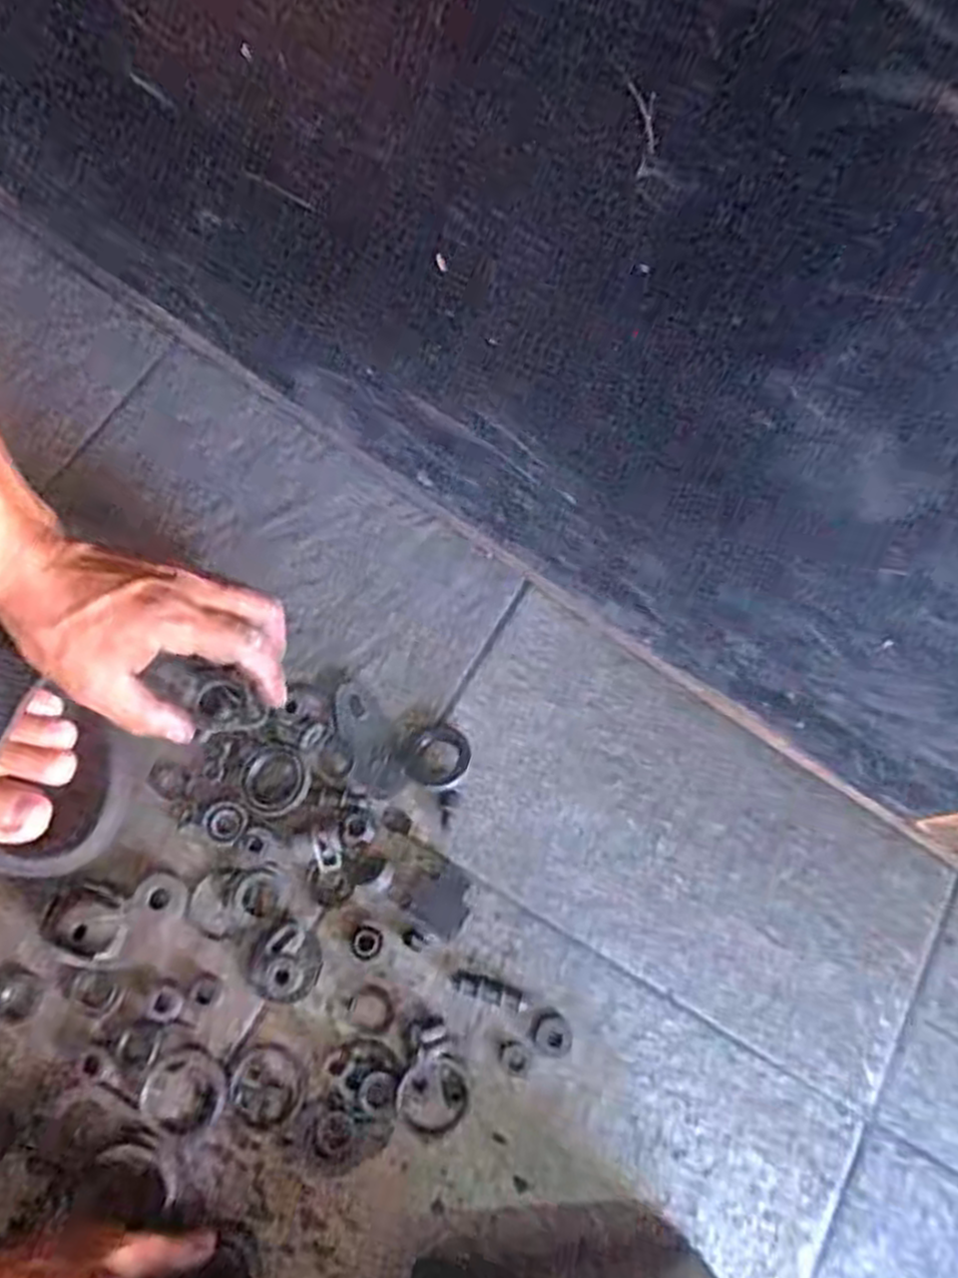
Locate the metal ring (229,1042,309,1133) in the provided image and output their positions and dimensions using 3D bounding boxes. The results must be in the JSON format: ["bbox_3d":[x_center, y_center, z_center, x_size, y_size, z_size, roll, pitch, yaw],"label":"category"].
[{"bbox_3d":[-0.109,0.230,0.409,0.039,0.004,0.038,1,71,-2],"label":"metal ring"}]

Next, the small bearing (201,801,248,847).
[{"bbox_3d":[-0.143,0.102,0.447,0.025,0.004,0.023,1,71,-2],"label":"small bearing"}]

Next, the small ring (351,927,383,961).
[{"bbox_3d":[-0.059,0.162,0.427,0.016,0.018,0.017,17,71,4],"label":"small ring"}]

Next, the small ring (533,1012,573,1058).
[{"bbox_3d":[0.039,0.207,0.418,0.020,0.008,0.019,1,71,-2],"label":"small ring"}]

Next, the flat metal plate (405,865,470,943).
[{"bbox_3d":[-0.019,0.143,0.435,0.030,0.004,0.032,38,74,10],"label":"flat metal plate"}]

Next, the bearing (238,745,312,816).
[{"bbox_3d":[-0.116,0.080,0.453,0.039,0.004,0.038,1,71,-2],"label":"bearing"}]

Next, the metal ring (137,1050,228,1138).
[{"bbox_3d":[-0.149,0.228,0.401,0.040,0.006,0.039,1,71,-2],"label":"metal ring"}]

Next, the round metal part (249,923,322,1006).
[{"bbox_3d":[-0.103,0.174,0.427,0.035,0.010,0.038,1,71,-2],"label":"round metal part"}]

